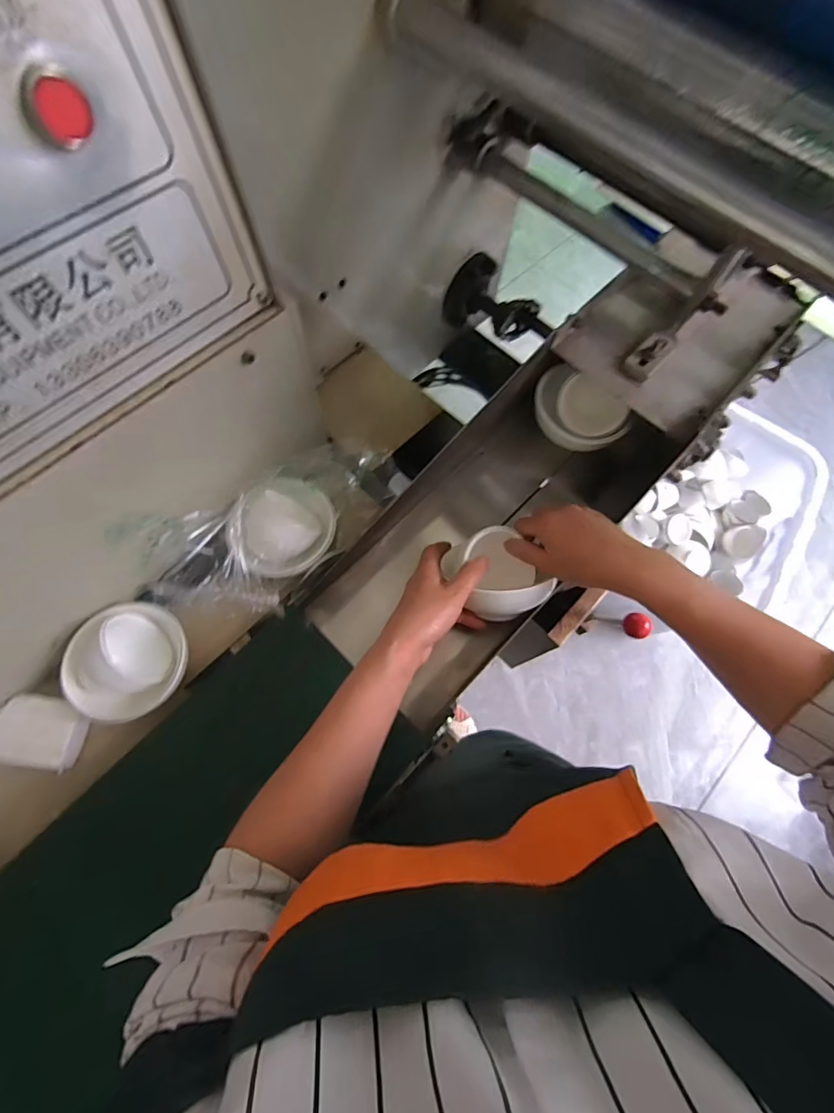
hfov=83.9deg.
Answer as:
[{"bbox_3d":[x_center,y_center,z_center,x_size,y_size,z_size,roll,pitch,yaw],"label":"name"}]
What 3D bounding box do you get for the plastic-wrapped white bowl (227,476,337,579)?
[{"bbox_3d":[-0.146,-0.037,0.498,0.102,0.042,0.119,41,76,13],"label":"plastic-wrapped white bowl"}]

